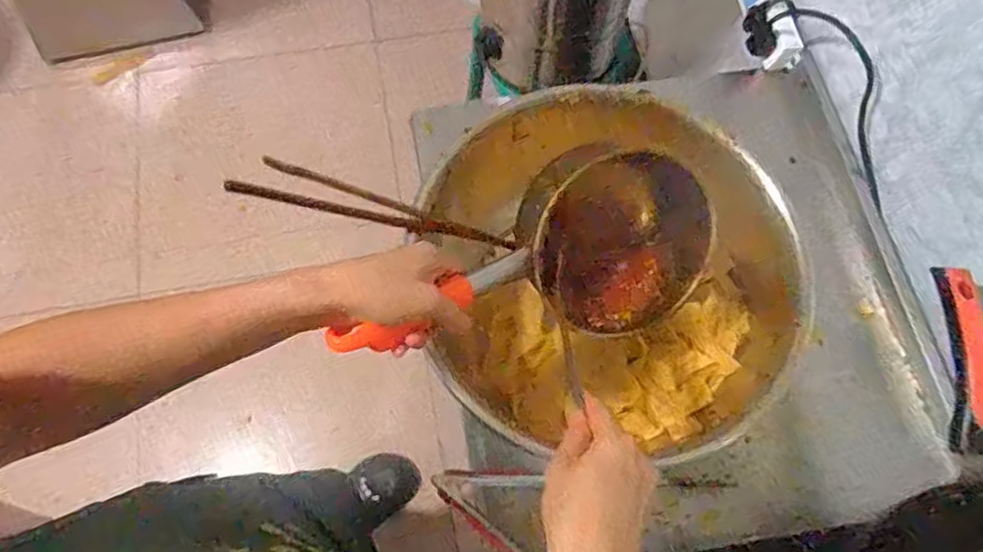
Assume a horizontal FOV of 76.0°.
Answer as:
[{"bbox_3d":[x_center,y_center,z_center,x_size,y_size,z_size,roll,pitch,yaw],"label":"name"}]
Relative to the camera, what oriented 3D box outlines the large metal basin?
[{"bbox_3d":[0.137,-0.002,0.678,0.391,0.157,0.351,7,69,1],"label":"large metal basin"}]

